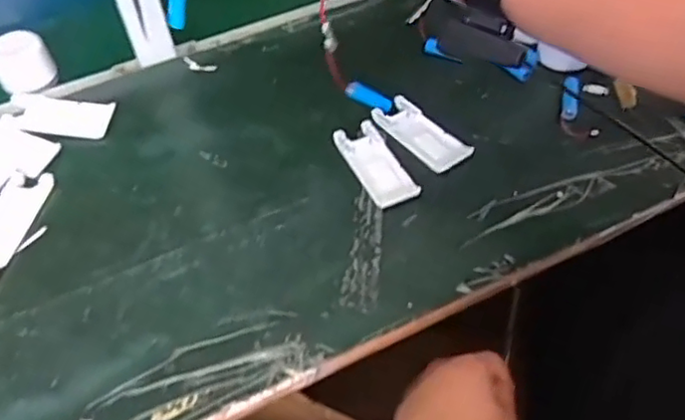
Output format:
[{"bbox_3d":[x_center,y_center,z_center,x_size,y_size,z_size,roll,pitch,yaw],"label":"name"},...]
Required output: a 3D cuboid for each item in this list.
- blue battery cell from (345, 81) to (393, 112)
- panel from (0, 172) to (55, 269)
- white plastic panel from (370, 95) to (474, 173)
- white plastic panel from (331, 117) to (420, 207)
[{"bbox_3d":[0.025,-0.112,0.621,0.051,0.018,0.015,20,42,-29],"label":"blue battery cell"},{"bbox_3d":[-0.302,0.007,0.567,0.042,0.006,0.107,5,50,8],"label":"panel"},{"bbox_3d":[0.076,-0.074,0.602,0.043,0.008,0.102,-33,55,-22],"label":"white plastic panel"},{"bbox_3d":[0.030,-0.043,0.580,0.041,0.011,0.100,-23,52,-15],"label":"white plastic panel"}]

